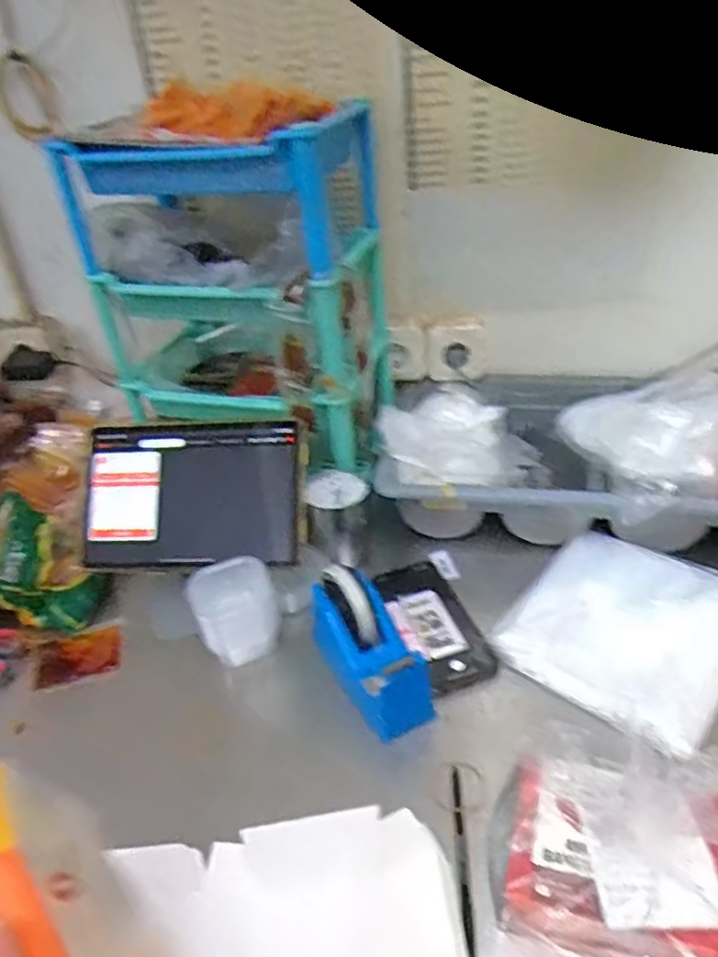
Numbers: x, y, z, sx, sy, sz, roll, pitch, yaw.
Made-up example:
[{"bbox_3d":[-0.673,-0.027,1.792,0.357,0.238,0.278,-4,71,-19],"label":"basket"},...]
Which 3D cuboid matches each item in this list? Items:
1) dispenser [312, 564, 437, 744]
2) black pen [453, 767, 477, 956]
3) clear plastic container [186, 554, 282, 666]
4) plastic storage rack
[{"bbox_3d":[0.007,0.158,0.649,0.071,0.096,0.150,-20,37,-19],"label":"dispenser"},{"bbox_3d":[0.080,0.293,0.529,0.009,0.012,0.148,-3,35,4],"label":"black pen"},{"bbox_3d":[-0.129,0.134,0.710,0.083,0.074,0.065,-21,38,-20],"label":"clear plastic container"},{"bbox_3d":[-0.137,-0.238,0.825,0.327,0.356,0.244,9,38,20],"label":"plastic storage rack"}]

